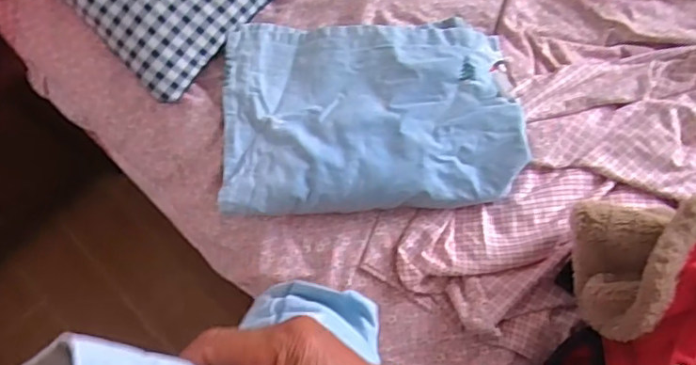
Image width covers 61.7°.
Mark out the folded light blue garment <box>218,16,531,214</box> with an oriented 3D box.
[{"bbox_3d":[0.025,-0.091,0.723,0.355,0.046,0.246,-2,72,-1],"label":"folded light blue garment"}]

